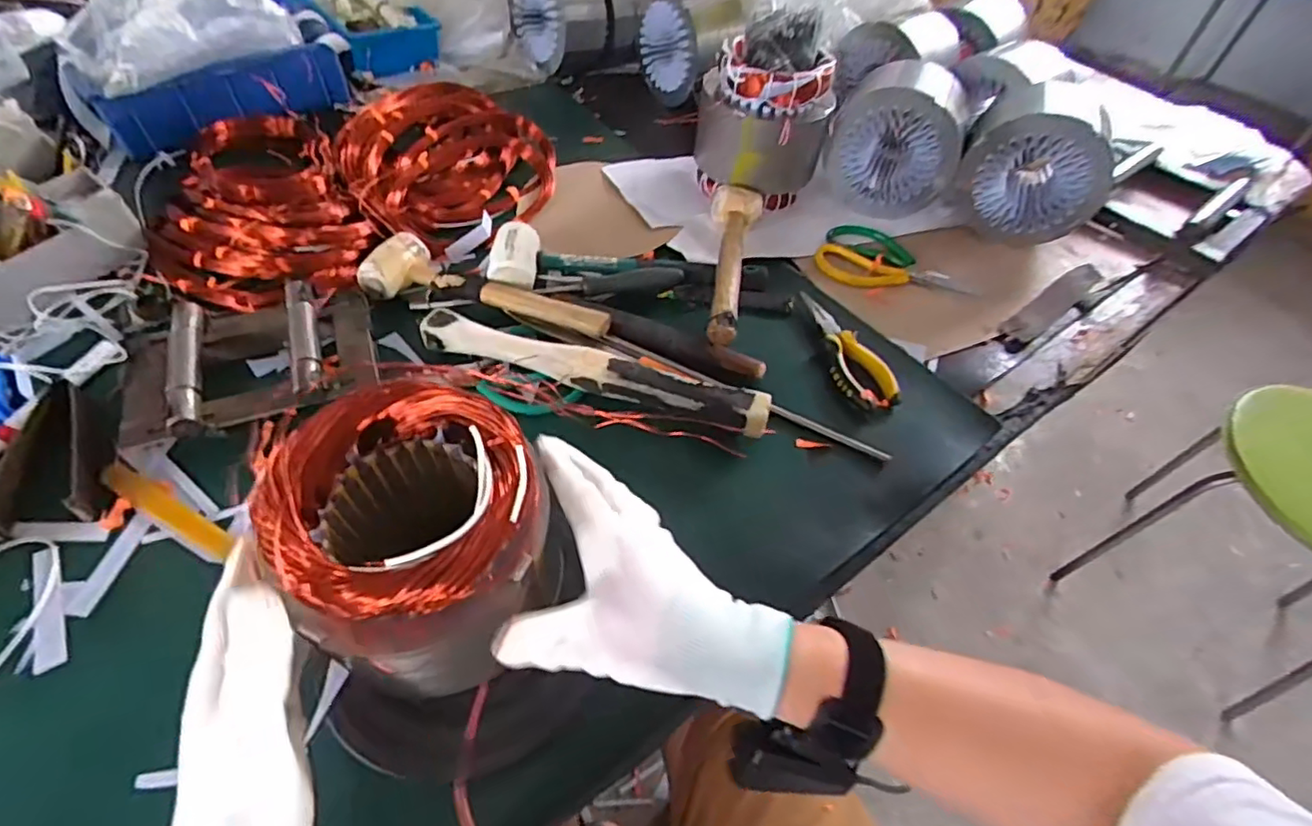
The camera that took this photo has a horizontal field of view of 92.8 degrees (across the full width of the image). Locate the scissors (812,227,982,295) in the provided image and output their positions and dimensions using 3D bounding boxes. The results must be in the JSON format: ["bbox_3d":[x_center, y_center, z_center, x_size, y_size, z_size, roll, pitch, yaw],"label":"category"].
[{"bbox_3d":[0.283,-0.181,0.749,0.176,0.026,0.083,10,62,5],"label":"scissors"}]

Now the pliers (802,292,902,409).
[{"bbox_3d":[0.194,-0.064,0.628,0.054,0.014,0.153,-7,54,-8],"label":"pliers"}]

